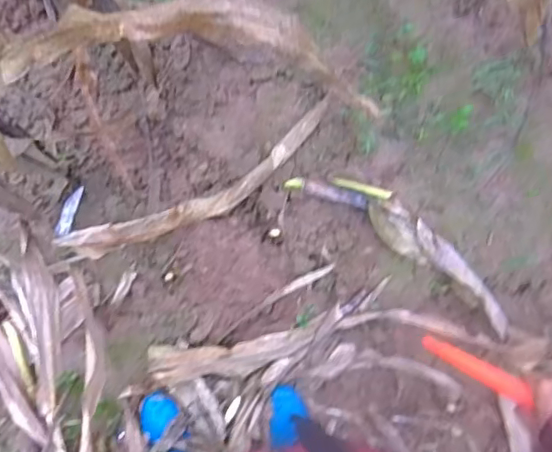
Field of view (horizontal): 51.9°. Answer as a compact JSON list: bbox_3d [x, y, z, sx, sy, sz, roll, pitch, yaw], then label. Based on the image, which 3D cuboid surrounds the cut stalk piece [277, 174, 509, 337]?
[{"bbox_3d":[0.285,0.026,1.212,0.555,0.059,0.122,35,79,7],"label":"cut stalk piece"}]

